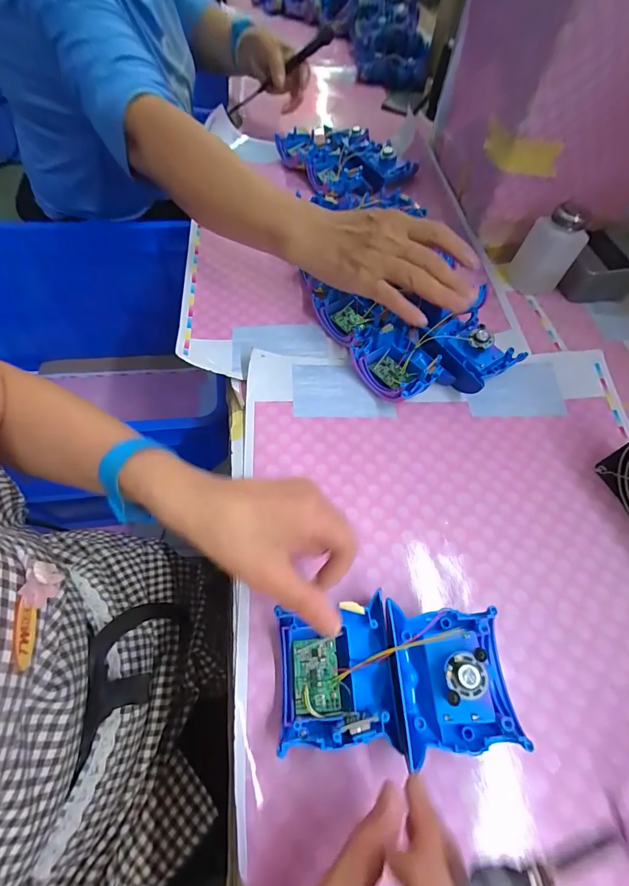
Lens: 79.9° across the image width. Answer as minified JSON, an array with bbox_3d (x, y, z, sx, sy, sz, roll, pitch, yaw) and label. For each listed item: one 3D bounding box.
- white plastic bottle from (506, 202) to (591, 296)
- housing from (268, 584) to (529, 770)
[{"bbox_3d":[0.307,-0.254,0.491,0.058,0.093,0.047,5,59,-1],"label":"white plastic bottle"},{"bbox_3d":[0.054,0.156,0.254,0.151,0.030,0.085,2,59,-3],"label":"housing"}]

